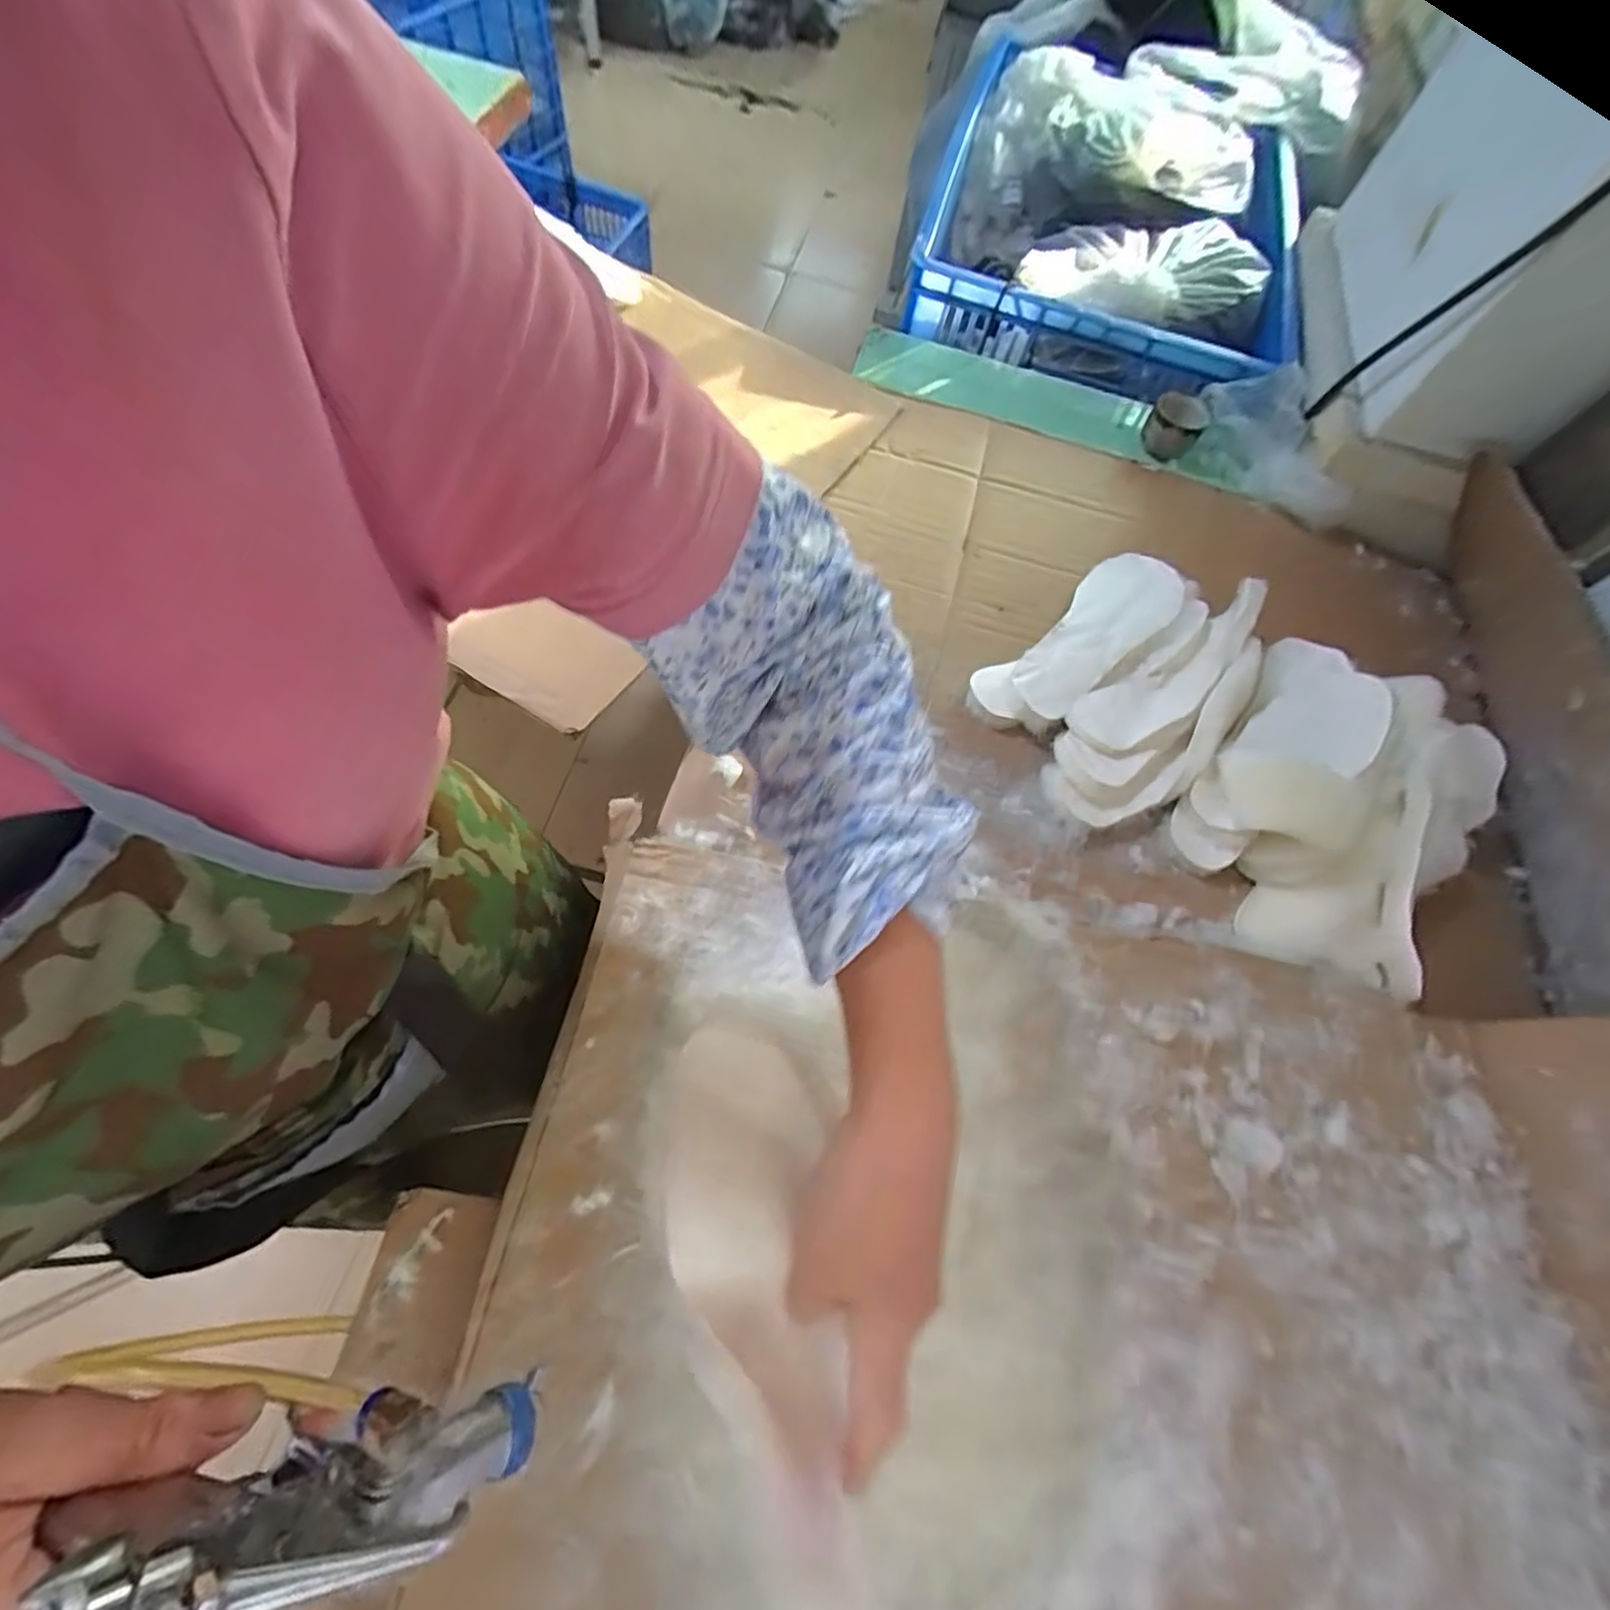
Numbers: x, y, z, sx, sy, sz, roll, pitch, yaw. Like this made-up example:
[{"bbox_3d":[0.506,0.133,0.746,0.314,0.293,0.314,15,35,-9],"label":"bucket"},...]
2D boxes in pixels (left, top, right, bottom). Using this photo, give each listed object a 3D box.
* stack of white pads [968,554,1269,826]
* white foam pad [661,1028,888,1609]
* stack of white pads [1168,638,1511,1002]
[{"bbox_3d":[0.294,-0.124,0.601,0.189,0.045,0.288,43,69,12],"label":"stack of white pads"},{"bbox_3d":[-0.007,0.211,0.267,0.073,0.030,0.230,-12,70,-9],"label":"white foam pad"},{"bbox_3d":[0.448,-0.008,0.567,0.215,0.074,0.305,37,67,10],"label":"stack of white pads"}]

